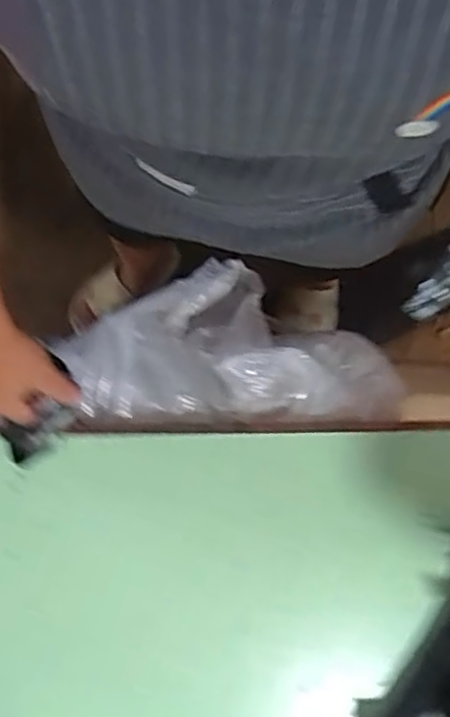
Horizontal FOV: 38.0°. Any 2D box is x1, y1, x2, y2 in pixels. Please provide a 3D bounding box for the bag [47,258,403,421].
[{"bbox_3d":[-0.005,-0.030,0.808,0.396,0.155,0.214,2,76,0],"label":"bag"}]

